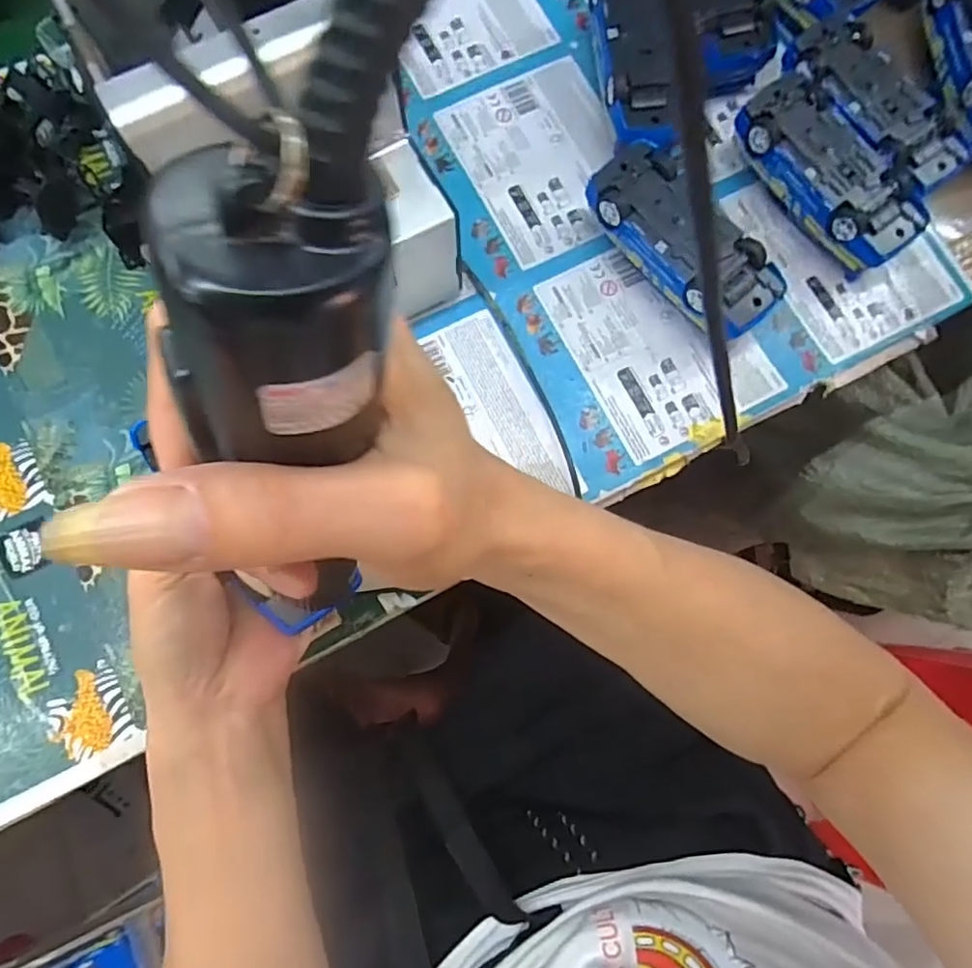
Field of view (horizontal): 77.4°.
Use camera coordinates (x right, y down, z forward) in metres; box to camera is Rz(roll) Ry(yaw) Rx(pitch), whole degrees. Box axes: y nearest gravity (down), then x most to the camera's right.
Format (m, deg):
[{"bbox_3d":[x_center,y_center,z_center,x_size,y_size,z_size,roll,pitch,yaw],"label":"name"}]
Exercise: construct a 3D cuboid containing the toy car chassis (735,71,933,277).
[{"bbox_3d":[0.214,-0.191,0.382,0.058,0.047,0.125,-38,80,-9],"label":"toy car chassis"}]

